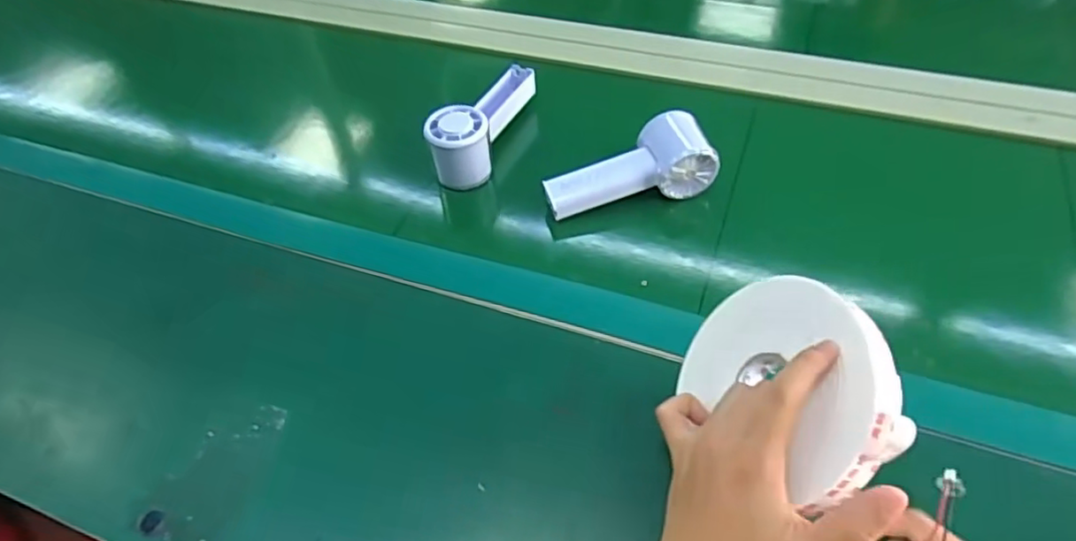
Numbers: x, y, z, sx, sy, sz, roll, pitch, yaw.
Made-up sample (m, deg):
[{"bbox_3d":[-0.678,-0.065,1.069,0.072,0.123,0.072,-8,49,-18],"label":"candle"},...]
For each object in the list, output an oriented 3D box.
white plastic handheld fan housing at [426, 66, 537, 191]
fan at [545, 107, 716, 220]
[{"bbox_3d":[-0.053,-0.148,0.615,0.050,0.061,0.150,16,54,17],"label":"white plastic handheld fan housing"},{"bbox_3d":[0.079,-0.088,0.559,0.145,0.067,0.053,-12,51,-5],"label":"fan"}]

